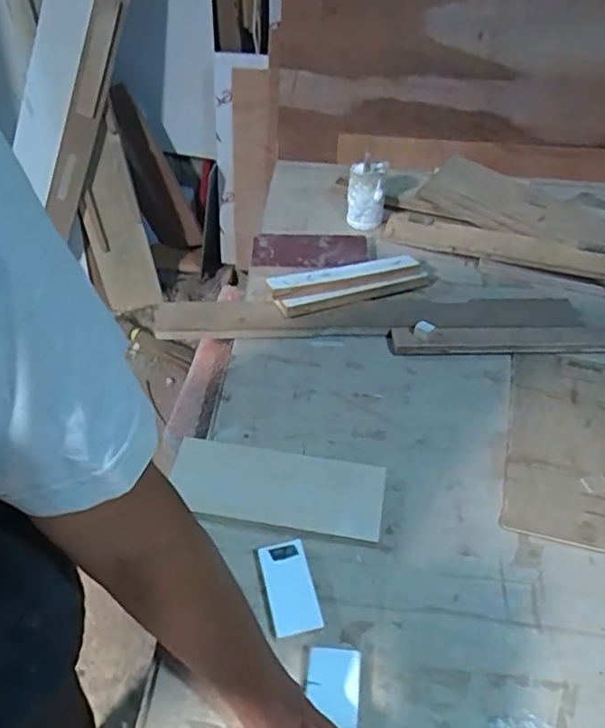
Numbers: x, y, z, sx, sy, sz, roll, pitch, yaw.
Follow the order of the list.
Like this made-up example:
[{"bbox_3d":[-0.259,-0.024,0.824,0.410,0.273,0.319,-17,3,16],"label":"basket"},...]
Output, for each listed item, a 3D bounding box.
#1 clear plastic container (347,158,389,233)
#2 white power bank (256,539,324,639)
[{"bbox_3d":[0.110,-0.291,1.033,0.064,0.108,0.048,4,49,3],"label":"clear plastic container"},{"bbox_3d":[-0.015,0.234,0.625,0.049,0.021,0.095,-12,51,-10],"label":"white power bank"}]

